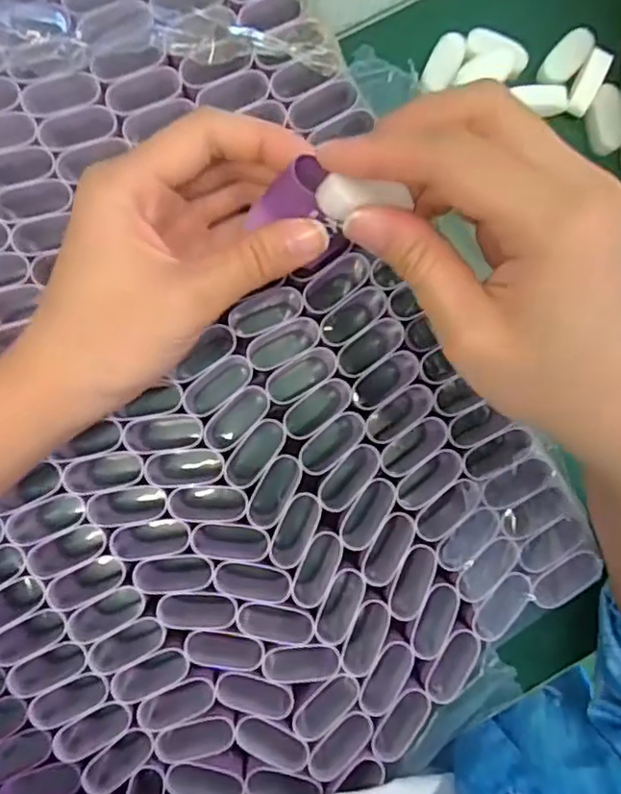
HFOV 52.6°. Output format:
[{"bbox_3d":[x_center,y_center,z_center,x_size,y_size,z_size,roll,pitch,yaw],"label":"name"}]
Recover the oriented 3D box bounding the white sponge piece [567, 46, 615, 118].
[{"bbox_3d":[0.146,-0.165,0.327,0.010,0.007,0.035,26,86,-4],"label":"white sponge piece"}]

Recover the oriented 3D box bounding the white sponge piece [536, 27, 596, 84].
[{"bbox_3d":[0.136,-0.180,0.332,0.018,0.006,0.034,36,85,-1],"label":"white sponge piece"}]

